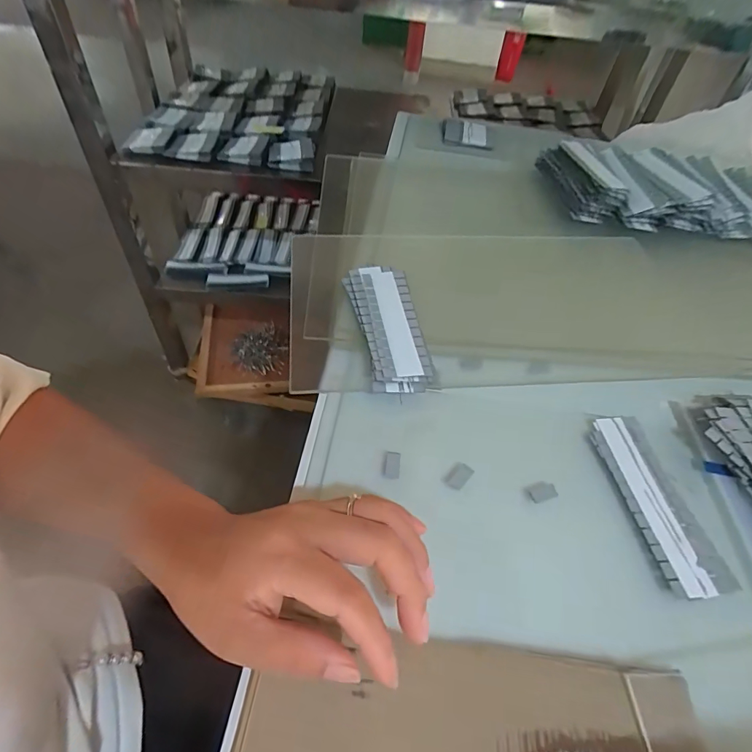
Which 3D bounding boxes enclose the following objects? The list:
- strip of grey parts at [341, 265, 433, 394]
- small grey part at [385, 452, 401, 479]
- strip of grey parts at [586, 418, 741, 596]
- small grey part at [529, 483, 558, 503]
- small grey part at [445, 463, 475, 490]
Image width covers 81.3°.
[{"bbox_3d":[0.009,-0.044,0.370,0.052,0.015,0.141,-3,50,-9],"label":"strip of grey parts"},{"bbox_3d":[0.012,0.061,0.300,0.010,0.004,0.018,8,49,0],"label":"small grey part"},{"bbox_3d":[0.192,0.082,0.303,0.044,0.005,0.127,-3,50,-9],"label":"strip of grey parts"},{"bbox_3d":[0.113,0.078,0.296,0.018,0.004,0.011,-11,52,-16],"label":"small grey part"},{"bbox_3d":[0.057,0.068,0.299,0.011,0.004,0.019,38,56,23],"label":"small grey part"}]

